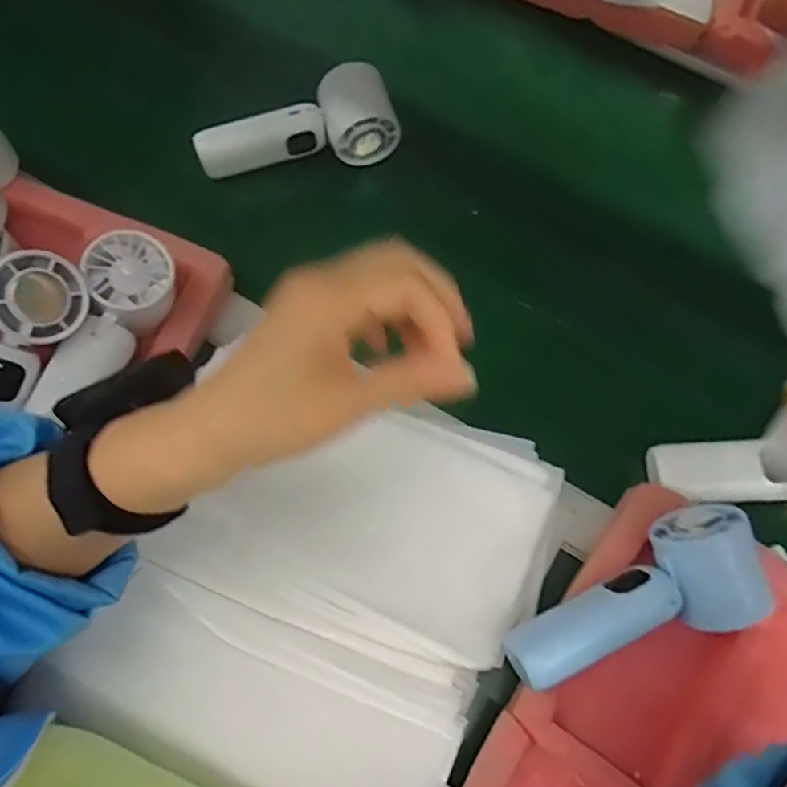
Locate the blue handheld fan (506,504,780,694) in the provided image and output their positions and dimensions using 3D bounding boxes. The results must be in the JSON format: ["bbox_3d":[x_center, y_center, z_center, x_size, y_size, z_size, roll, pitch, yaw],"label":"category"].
[{"bbox_3d":[0.134,0.116,0.362,0.147,0.055,0.064,-18,73,-6],"label":"blue handheld fan"}]

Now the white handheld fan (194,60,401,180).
[{"bbox_3d":[-0.075,-0.203,0.493,0.152,0.048,0.055,-24,74,-8],"label":"white handheld fan"}]

